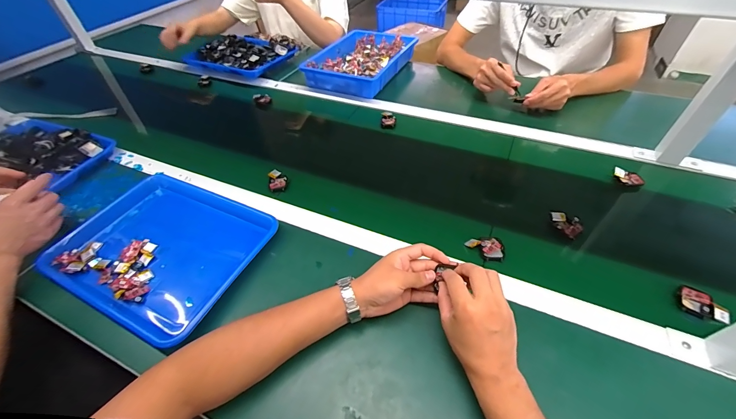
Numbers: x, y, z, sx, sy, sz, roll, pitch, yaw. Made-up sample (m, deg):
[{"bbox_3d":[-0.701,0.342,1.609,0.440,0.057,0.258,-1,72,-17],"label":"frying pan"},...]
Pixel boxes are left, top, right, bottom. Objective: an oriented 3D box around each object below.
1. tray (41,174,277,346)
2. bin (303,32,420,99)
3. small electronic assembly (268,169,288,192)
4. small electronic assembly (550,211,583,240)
[{"bbox_3d":[-0.352,0.062,0.558,0.337,0.042,0.275,18,52,18],"label":"tray"},{"bbox_3d":[-0.014,-0.465,0.970,0.248,0.052,0.345,17,52,17],"label":"bin"},{"bbox_3d":[-0.192,-0.063,0.664,0.037,0.014,0.064,-13,49,-8],"label":"small electronic assembly"},{"bbox_3d":[0.354,0.023,0.555,0.041,0.011,0.056,-21,51,-15],"label":"small electronic assembly"}]

